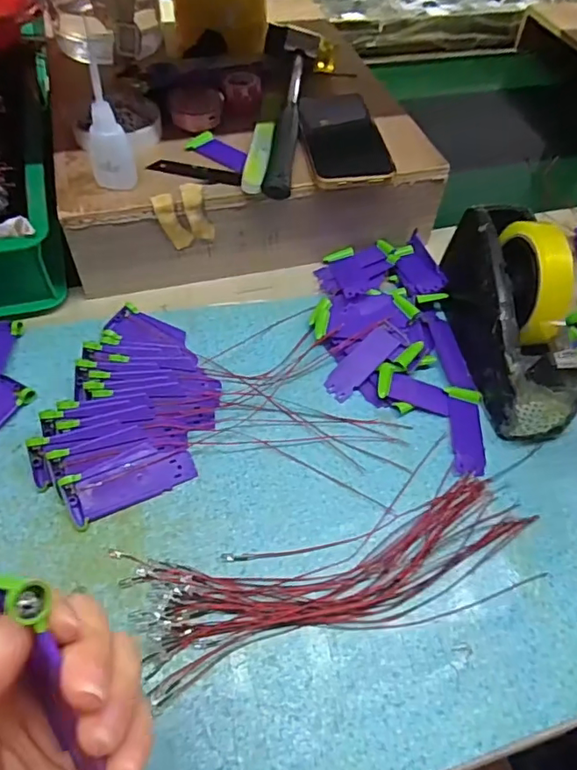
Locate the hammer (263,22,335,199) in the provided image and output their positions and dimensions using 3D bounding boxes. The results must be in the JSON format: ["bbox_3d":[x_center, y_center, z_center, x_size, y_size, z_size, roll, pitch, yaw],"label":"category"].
[{"bbox_3d":[0.006,-0.267,0.505,0.071,0.029,0.256,4,54,0],"label":"hammer"}]

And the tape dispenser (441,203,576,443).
[{"bbox_3d":[0.184,-0.063,0.431,0.056,0.108,0.192,-2,54,-5],"label":"tape dispenser"}]

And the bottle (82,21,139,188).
[{"bbox_3d":[-0.143,-0.206,0.410,0.032,0.113,0.033,-12,56,-12],"label":"bottle"}]

